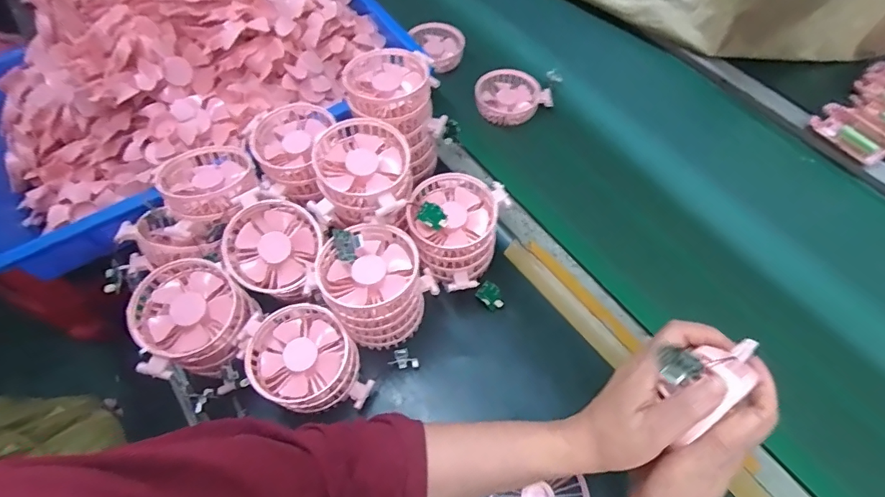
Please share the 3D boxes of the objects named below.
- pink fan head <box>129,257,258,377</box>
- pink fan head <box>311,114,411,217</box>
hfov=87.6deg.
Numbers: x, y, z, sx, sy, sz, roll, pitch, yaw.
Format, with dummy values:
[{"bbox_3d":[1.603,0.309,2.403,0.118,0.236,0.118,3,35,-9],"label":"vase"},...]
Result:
[{"bbox_3d":[-0.240,0.068,0.453,0.098,0.066,0.095,-1,60,1],"label":"pink fan head"},{"bbox_3d":[-0.080,-0.077,0.459,0.094,0.045,0.104,6,59,3],"label":"pink fan head"}]

